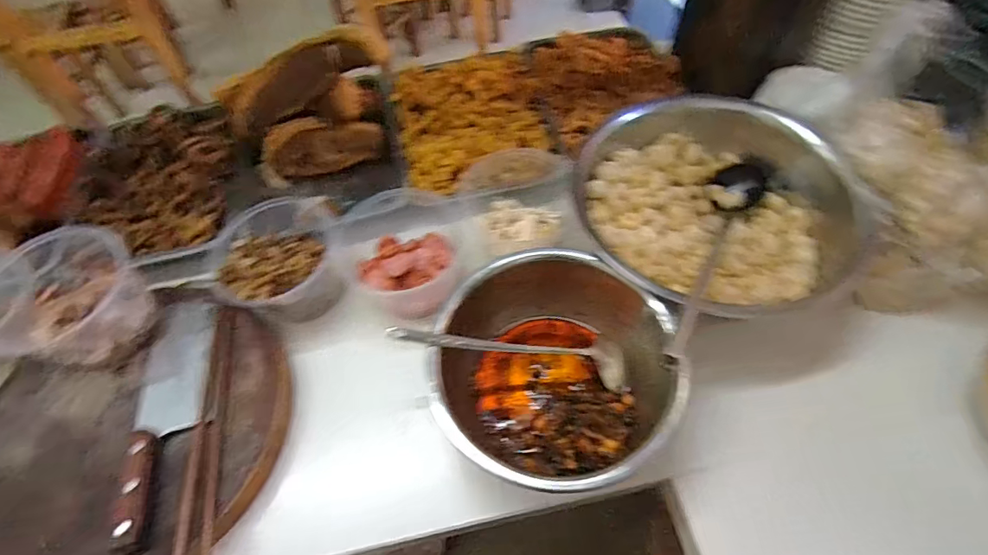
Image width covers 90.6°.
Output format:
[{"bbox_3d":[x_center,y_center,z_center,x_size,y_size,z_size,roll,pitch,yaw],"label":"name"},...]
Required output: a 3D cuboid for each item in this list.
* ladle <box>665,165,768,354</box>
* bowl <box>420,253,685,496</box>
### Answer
[{"bbox_3d":[0.278,-0.044,0.616,0.075,0.058,0.440,25,43,18],"label":"ladle"},{"bbox_3d":[0.081,0.092,0.577,0.258,0.120,0.251,-2,57,3],"label":"bowl"}]

